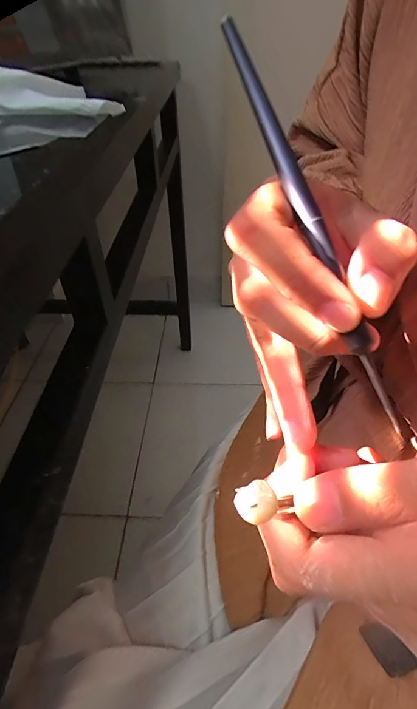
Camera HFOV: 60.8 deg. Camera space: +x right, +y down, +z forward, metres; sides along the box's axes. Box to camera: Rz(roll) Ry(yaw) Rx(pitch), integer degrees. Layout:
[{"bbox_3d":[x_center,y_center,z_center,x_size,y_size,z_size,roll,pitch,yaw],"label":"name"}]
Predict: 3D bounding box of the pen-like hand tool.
[{"bbox_3d":[0.033,-0.048,0.123,0.008,0.007,0.156,-19,84,-18],"label":"pen-like hand tool"}]

